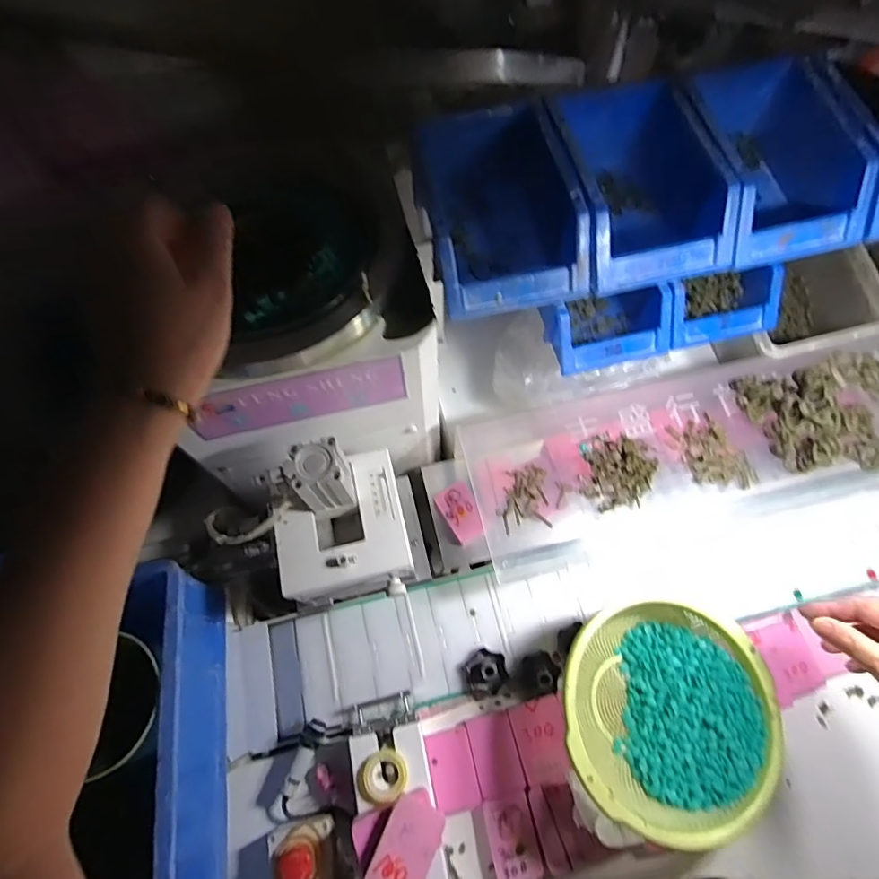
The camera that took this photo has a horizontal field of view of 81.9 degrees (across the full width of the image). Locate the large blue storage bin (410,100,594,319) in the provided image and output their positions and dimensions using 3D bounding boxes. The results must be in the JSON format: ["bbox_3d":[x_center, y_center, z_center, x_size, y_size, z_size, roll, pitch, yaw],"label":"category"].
[{"bbox_3d":[0.050,-0.200,0.453,0.124,0.082,0.186,-11,66,-4],"label":"large blue storage bin"}]

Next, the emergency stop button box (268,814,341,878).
[{"bbox_3d":[-0.122,0.403,0.470,0.065,0.054,0.082,-14,67,-5],"label":"emergency stop button box"}]

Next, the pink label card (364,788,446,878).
[{"bbox_3d":[-0.027,0.347,0.432,0.048,0.008,0.078,19,53,17],"label":"pink label card"}]

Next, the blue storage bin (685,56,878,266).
[{"bbox_3d":[0.316,-0.250,0.476,0.127,0.103,0.191,-2,66,0],"label":"blue storage bin"}]

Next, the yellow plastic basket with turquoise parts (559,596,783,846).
[{"bbox_3d":[0.207,0.257,0.475,0.189,0.088,0.179,0,66,1],"label":"yellow plastic basket with turquoise parts"}]

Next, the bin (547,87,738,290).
[{"bbox_3d":[0.173,-0.229,0.464,0.127,0.082,0.197,-13,67,-5],"label":"bin"}]

